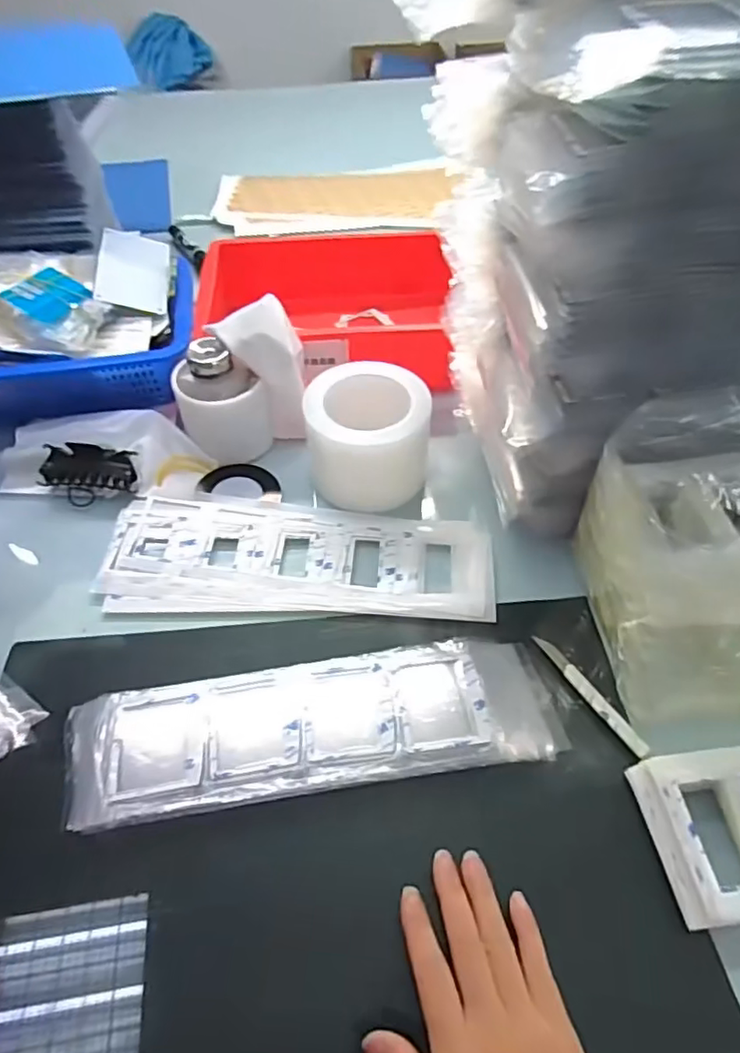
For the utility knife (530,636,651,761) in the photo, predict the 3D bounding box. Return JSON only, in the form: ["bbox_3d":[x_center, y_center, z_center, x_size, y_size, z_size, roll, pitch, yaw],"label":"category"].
[{"bbox_3d":[0.158,0.120,0.443,0.012,0.012,0.104,-28,56,-20],"label":"utility knife"}]

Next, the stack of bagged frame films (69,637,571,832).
[{"bbox_3d":[-0.036,0.132,0.422,0.328,0.015,0.090,-8,52,-5],"label":"stack of bagged frame films"}]

